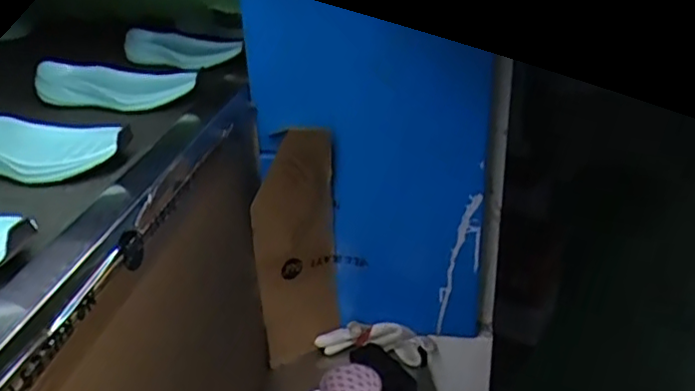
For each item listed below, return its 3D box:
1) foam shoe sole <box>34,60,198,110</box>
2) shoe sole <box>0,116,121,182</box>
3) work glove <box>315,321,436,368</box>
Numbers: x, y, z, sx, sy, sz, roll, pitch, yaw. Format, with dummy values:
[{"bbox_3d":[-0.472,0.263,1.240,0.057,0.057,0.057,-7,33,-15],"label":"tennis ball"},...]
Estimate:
[{"bbox_3d":[-0.286,-0.129,0.771,0.201,0.053,0.042,3,28,9],"label":"foam shoe sole"},{"bbox_3d":[-0.313,-0.046,0.619,0.205,0.045,0.069,5,28,13],"label":"shoe sole"},{"bbox_3d":[0.041,0.220,0.965,0.177,0.056,0.042,3,28,9],"label":"work glove"}]

